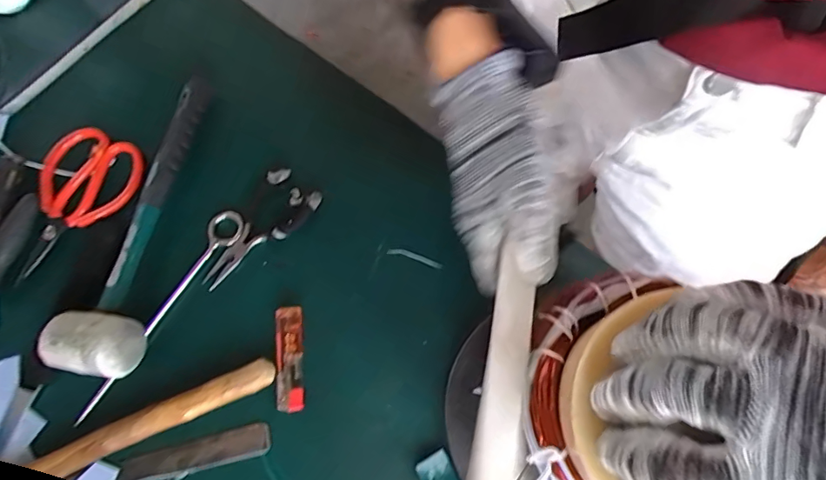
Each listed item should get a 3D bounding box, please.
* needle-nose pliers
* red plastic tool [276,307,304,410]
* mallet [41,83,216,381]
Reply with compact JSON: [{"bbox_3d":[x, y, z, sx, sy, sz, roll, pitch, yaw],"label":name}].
[{"bbox_3d":[-0.150,-0.012,0.457,0.059,0.012,0.128,38,77,13],"label":"needle-nose pliers"},{"bbox_3d":[-0.108,0.102,0.423,0.023,0.012,0.087,-6,72,0],"label":"red plastic tool"},{"bbox_3d":[-0.247,-0.027,0.444,0.070,0.047,0.288,6,72,4],"label":"mallet"}]

